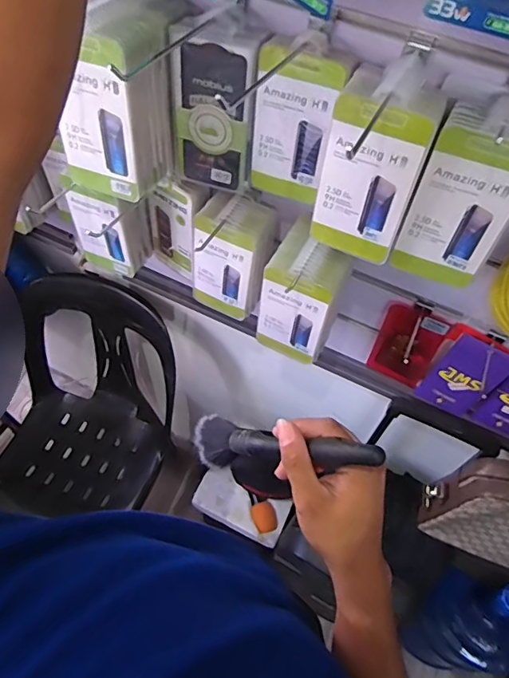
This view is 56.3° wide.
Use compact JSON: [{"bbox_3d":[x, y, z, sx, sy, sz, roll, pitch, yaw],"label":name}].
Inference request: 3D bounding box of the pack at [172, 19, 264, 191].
[{"bbox_3d":[-0.044,-0.252,0.528,0.090,0.173,0.026,16,56,6],"label":"pack"}]

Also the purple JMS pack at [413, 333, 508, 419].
[{"bbox_3d":[0.310,0.063,0.712,0.087,0.171,0.025,29,59,14],"label":"purple JMS pack"}]

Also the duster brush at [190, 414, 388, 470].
[{"bbox_3d":[0.020,0.097,0.416,0.039,0.212,0.043,51,56,-25],"label":"duster brush"}]

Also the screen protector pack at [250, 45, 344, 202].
[{"bbox_3d":[0.040,-0.224,0.522,0.082,0.169,0.017,18,57,7],"label":"screen protector pack"}]

